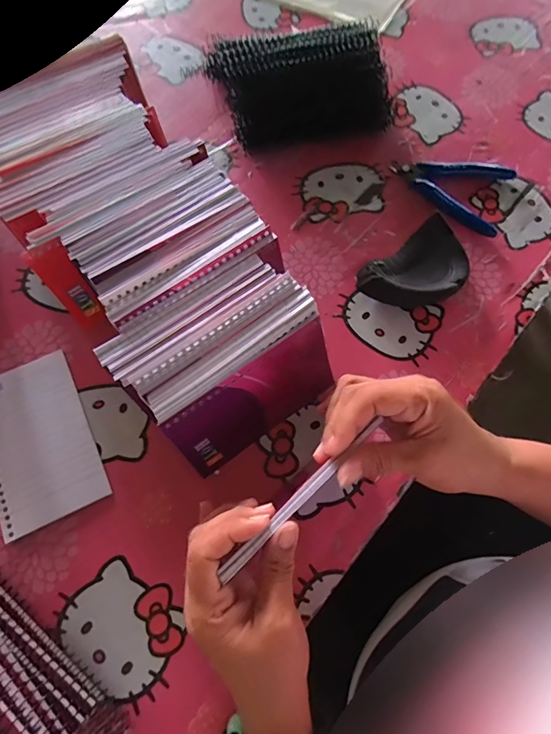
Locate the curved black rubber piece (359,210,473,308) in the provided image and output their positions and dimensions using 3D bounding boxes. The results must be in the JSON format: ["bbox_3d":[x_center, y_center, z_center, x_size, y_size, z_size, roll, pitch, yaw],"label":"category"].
[{"bbox_3d":[0.124,-0.085,0.362,0.098,0.025,0.063,-30,73,-11],"label":"curved black rubber piece"}]

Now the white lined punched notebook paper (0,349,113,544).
[{"bbox_3d":[-0.188,0.057,0.318,0.080,0.004,0.130,-26,72,-9],"label":"white lined punched notebook paper"}]

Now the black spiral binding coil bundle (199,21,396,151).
[{"bbox_3d":[0.026,-0.283,0.408,0.176,0.071,0.075,-6,70,-3],"label":"black spiral binding coil bundle"}]

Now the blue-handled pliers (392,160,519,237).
[{"bbox_3d":[0.174,-0.182,0.405,0.114,0.010,0.083,20,71,7],"label":"blue-handled pliers"}]

